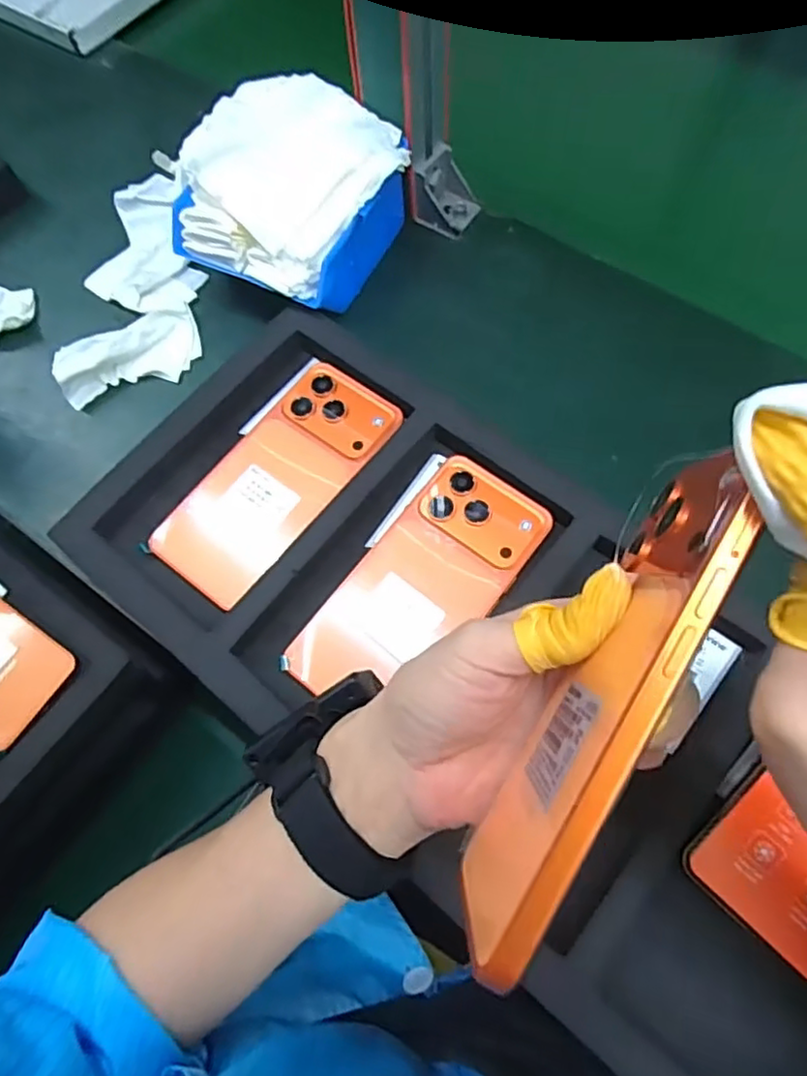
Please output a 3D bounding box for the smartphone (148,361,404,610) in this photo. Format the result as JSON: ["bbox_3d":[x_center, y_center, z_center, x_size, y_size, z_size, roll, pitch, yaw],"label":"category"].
[{"bbox_3d":[-0.077,-0.036,0.398,0.080,0.011,0.163,37,74,17],"label":"smartphone"}]

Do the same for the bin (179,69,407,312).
[{"bbox_3d":[-0.078,-0.231,0.447,0.131,0.080,0.131,27,71,14],"label":"bin"}]

